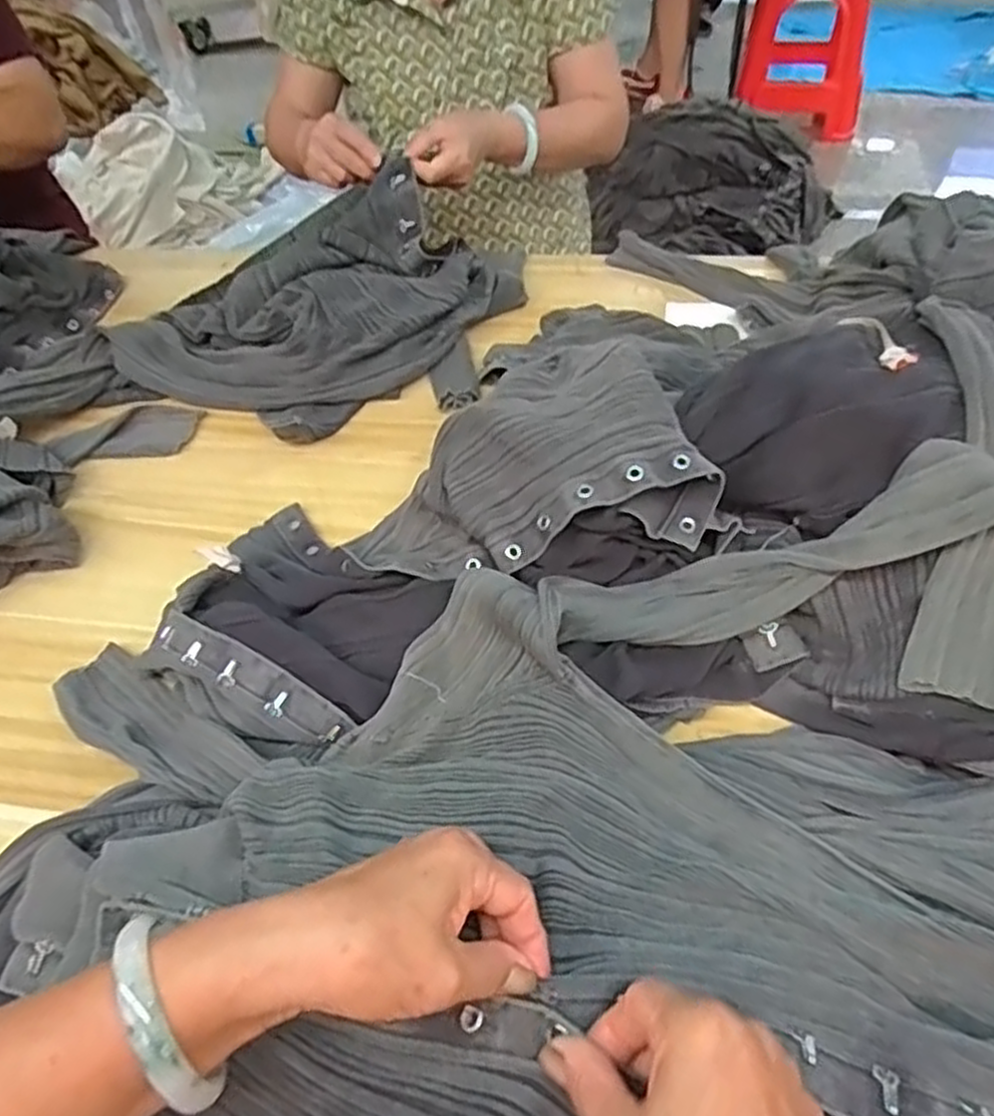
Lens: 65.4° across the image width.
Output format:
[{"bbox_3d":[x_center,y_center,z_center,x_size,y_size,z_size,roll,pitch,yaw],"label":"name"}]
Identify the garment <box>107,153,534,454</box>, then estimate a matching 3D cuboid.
[{"bbox_3d":[-0.162,-0.261,0.771,0.328,0.097,0.320,-3,51,3],"label":"garment"}]

